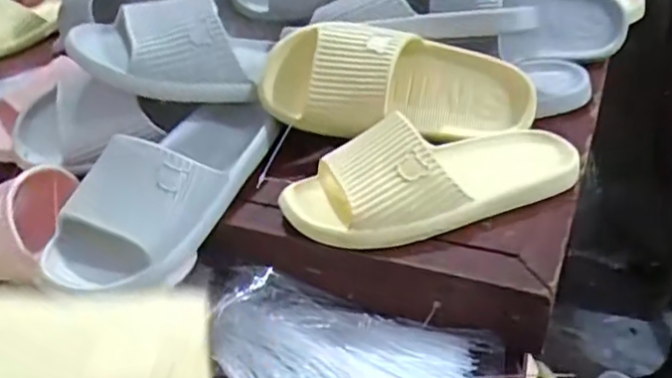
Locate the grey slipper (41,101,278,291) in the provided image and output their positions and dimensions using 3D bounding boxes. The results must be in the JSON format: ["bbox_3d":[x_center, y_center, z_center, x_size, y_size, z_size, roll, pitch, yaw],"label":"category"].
[{"bbox_3d":[-0.143,-0.010,0.519,0.103,0.074,0.222,14,39,27],"label":"grey slipper"}]

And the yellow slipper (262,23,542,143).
[{"bbox_3d":[0.066,-0.093,0.566,0.254,0.093,0.082,3,32,-12],"label":"yellow slipper"}]

